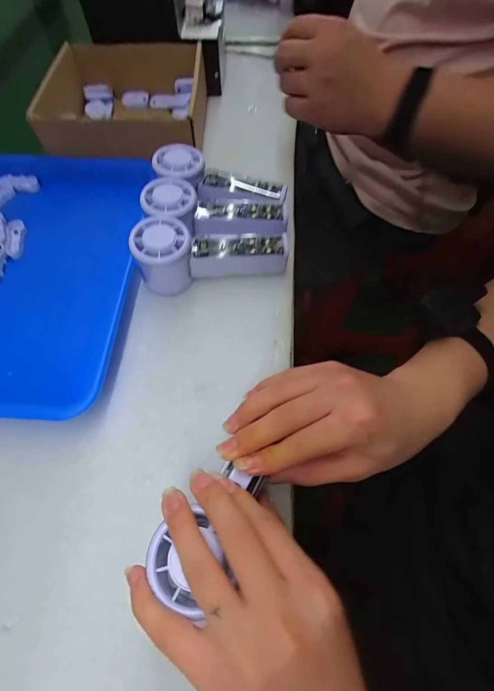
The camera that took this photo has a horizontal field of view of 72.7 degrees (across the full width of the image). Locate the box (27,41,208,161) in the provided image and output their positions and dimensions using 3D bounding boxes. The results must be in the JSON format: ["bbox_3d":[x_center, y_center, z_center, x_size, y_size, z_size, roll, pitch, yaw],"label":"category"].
[{"bbox_3d":[-0.163,-0.336,0.468,0.191,0.090,0.219,-1,64,1],"label":"box"}]

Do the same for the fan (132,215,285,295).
[{"bbox_3d":[-0.036,-0.097,0.346,0.148,0.057,0.054,-9,65,-3],"label":"fan"}]

